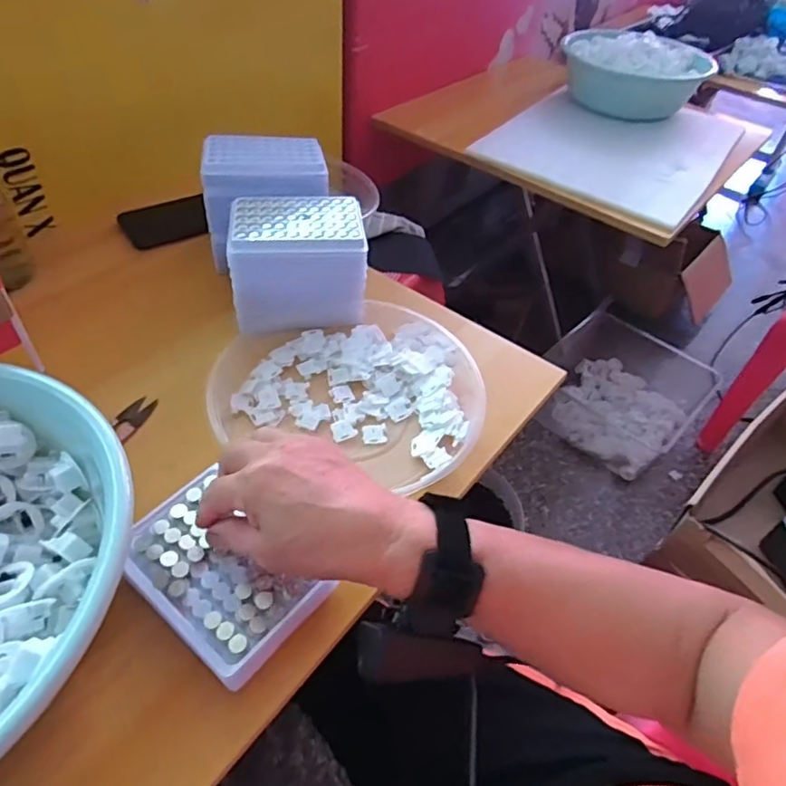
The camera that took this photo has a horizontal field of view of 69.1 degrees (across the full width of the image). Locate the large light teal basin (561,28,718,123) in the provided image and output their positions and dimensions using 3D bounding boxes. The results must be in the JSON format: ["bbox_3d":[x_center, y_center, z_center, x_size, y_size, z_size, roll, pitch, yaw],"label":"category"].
[{"bbox_3d":[0.490,-0.656,1.199,0.310,0.120,0.279,21,48,13],"label":"large light teal basin"}]

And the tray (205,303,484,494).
[{"bbox_3d":[-0.045,-0.004,0.562,0.252,0.038,0.235,3,47,-3],"label":"tray"}]

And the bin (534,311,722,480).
[{"bbox_3d":[0.519,-0.016,1.315,0.322,0.141,0.346,38,54,26],"label":"bin"}]

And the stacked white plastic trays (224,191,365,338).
[{"bbox_3d":[-0.104,-0.141,0.618,0.140,0.098,0.111,-5,48,-11],"label":"stacked white plastic trays"}]

